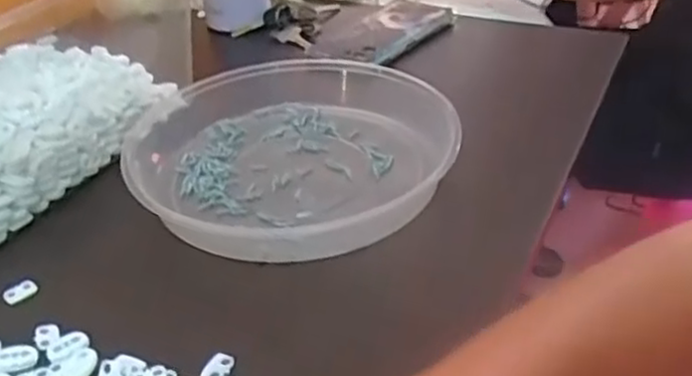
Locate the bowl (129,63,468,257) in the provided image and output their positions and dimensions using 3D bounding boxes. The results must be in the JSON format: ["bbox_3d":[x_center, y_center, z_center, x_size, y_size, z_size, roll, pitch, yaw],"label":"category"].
[{"bbox_3d":[-0.036,-0.028,0.536,0.227,0.036,0.234,-3,35,2],"label":"bowl"}]

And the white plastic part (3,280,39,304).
[{"bbox_3d":[-0.201,0.063,0.446,0.020,0.004,0.011,-28,41,-30],"label":"white plastic part"}]

